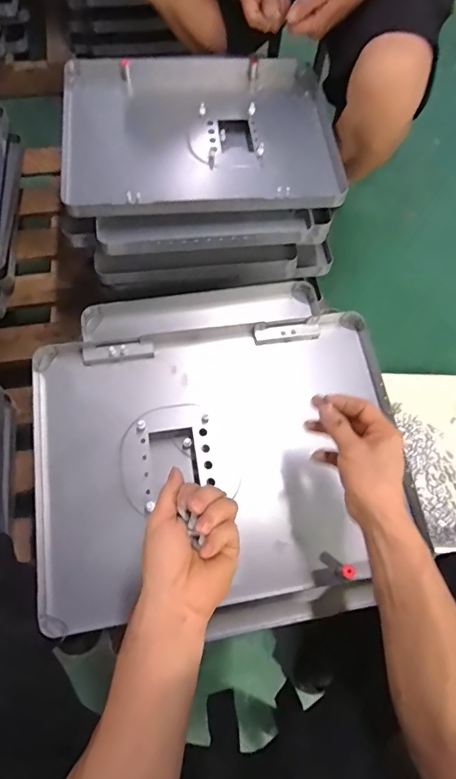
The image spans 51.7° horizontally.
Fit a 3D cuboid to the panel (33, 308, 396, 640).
[{"bbox_3d":[-0.005,0.096,0.606,0.462,0.043,0.370,-9,69,-6],"label":"panel"}]

